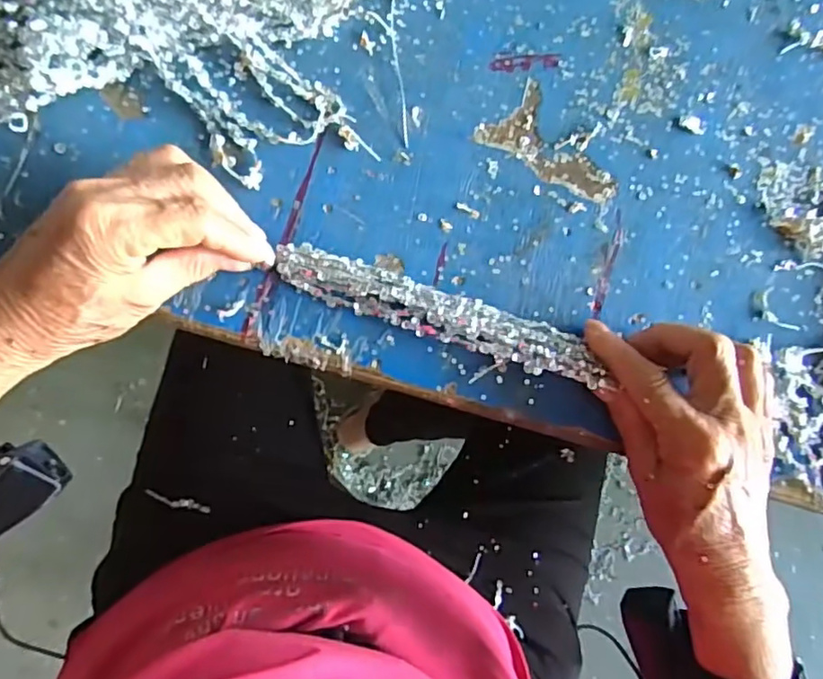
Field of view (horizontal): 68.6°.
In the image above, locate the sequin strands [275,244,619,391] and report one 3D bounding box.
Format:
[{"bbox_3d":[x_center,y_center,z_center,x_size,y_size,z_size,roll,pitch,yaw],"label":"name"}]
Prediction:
[{"bbox_3d":[0.016,-0.013,0.323,0.177,0.012,0.027,19,82,-2],"label":"sequin strands"}]

